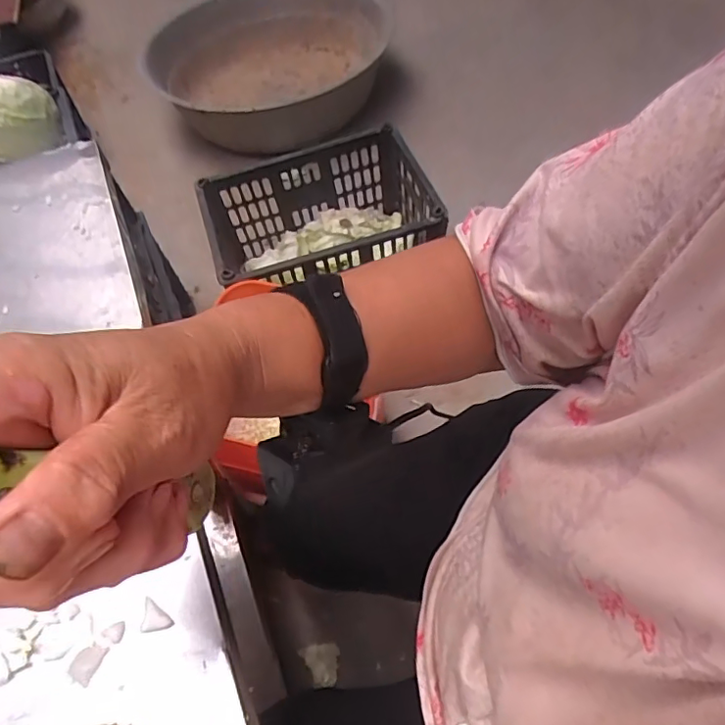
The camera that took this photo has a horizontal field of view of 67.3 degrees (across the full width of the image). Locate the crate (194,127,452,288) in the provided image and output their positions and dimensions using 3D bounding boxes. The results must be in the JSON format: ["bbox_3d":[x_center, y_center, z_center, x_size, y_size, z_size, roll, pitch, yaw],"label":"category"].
[{"bbox_3d":[-0.080,-0.299,1.253,0.493,0.245,0.333,-19,59,-6],"label":"crate"}]

